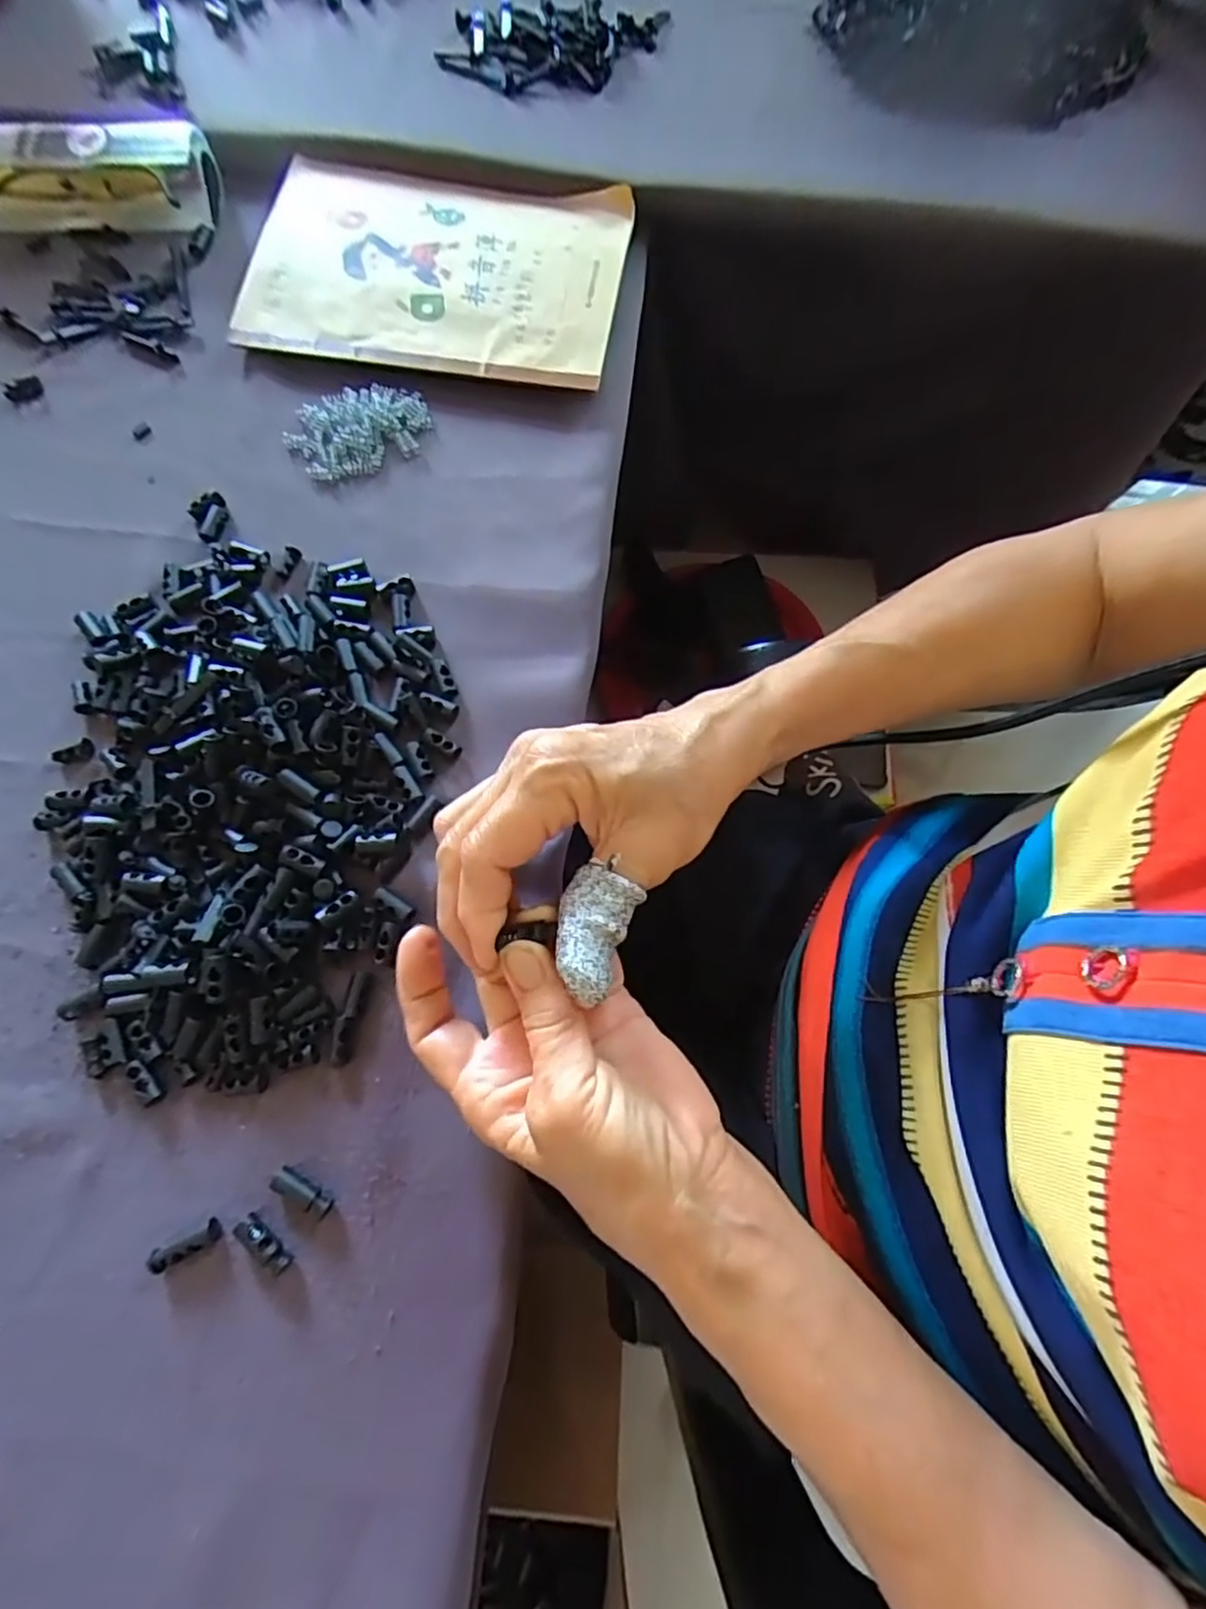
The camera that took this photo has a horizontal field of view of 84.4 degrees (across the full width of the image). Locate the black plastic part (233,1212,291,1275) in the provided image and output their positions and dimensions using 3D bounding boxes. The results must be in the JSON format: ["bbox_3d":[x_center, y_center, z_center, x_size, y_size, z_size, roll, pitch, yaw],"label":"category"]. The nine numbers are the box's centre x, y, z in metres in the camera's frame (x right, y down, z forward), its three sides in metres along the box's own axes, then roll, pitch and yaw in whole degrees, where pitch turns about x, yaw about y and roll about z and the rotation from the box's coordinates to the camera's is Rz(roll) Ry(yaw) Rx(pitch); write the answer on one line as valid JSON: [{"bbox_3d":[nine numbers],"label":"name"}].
[{"bbox_3d":[-0.129,0.168,0.252,0.024,0.004,0.010,44,78,12],"label":"black plastic part"}]

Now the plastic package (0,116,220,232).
[{"bbox_3d":[-0.307,-0.359,0.380,0.156,0.035,0.042,-1,74,0],"label":"plastic package"}]

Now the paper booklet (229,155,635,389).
[{"bbox_3d":[-0.094,-0.305,0.381,0.206,0.016,0.140,9,74,3],"label":"paper booklet"}]

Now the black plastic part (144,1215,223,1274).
[{"bbox_3d":[-0.159,0.167,0.251,0.028,0.005,0.008,-27,75,-7],"label":"black plastic part"}]

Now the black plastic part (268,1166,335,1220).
[{"bbox_3d":[-0.116,0.150,0.257,0.025,0.006,0.009,30,76,8],"label":"black plastic part"}]

